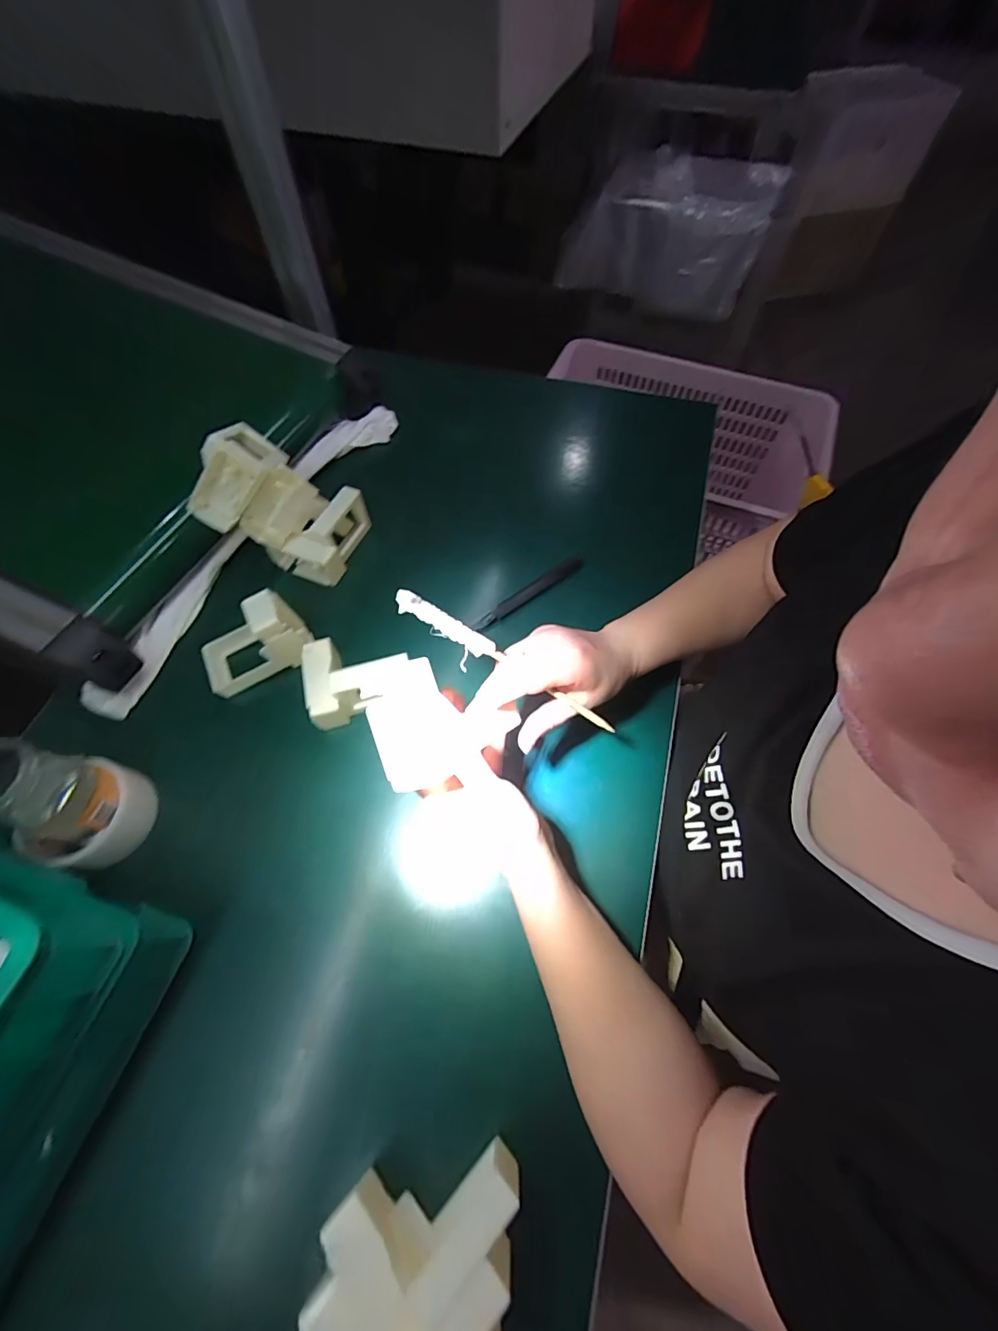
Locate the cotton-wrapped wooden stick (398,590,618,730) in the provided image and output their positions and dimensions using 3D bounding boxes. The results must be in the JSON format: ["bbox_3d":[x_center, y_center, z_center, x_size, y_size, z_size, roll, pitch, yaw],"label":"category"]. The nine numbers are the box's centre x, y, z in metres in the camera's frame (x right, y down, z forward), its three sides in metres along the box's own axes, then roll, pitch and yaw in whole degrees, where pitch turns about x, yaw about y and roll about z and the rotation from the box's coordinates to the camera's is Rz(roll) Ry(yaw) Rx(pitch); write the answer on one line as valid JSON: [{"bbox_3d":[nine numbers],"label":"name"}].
[{"bbox_3d":[0.010,0.001,0.353,0.193,0.010,0.013,32,63,-17],"label":"cotton-wrapped wooden stick"}]

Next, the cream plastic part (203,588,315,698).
[{"bbox_3d":[-0.247,-0.026,0.465,0.104,0.079,0.061,-24,65,-12],"label":"cream plastic part"}]

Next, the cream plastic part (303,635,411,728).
[{"bbox_3d":[-0.135,0.008,0.455,0.097,0.055,0.085,-19,64,-9],"label":"cream plastic part"}]

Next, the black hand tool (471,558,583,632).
[{"bbox_3d":[0.035,-0.080,0.522,0.146,0.015,0.016,-32,67,-15],"label":"black hand tool"}]

